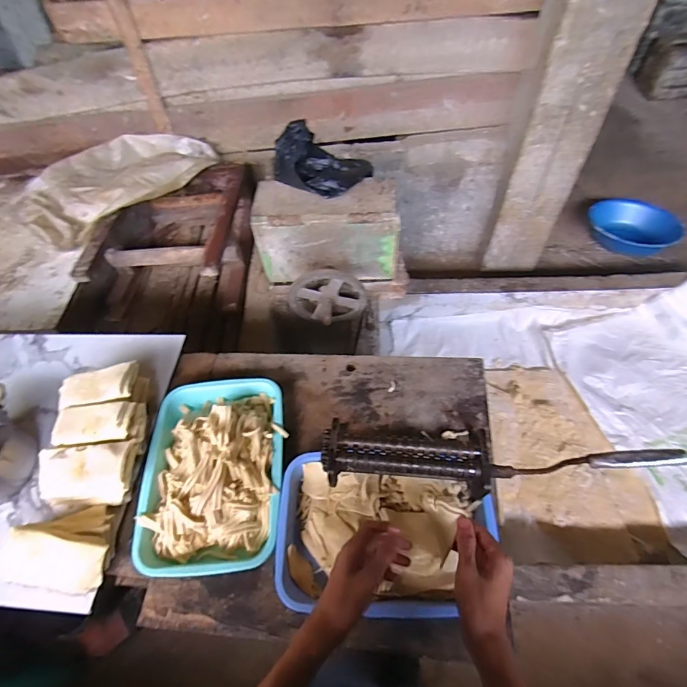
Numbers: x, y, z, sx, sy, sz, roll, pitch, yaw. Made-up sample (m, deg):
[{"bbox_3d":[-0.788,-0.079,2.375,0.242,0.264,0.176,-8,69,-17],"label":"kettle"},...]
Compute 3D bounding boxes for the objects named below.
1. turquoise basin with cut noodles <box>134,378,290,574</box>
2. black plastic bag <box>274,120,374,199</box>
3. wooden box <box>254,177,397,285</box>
[{"bbox_3d":[-0.215,0.199,0.689,0.228,0.081,0.316,-6,57,0],"label":"turquoise basin with cut noodles"},{"bbox_3d":[-0.058,-0.453,1.013,0.219,0.092,0.187,28,63,20],"label":"black plastic bag"},{"bbox_3d":[-0.039,-0.289,1.089,0.352,0.222,0.133,0,57,5],"label":"wooden box"}]

